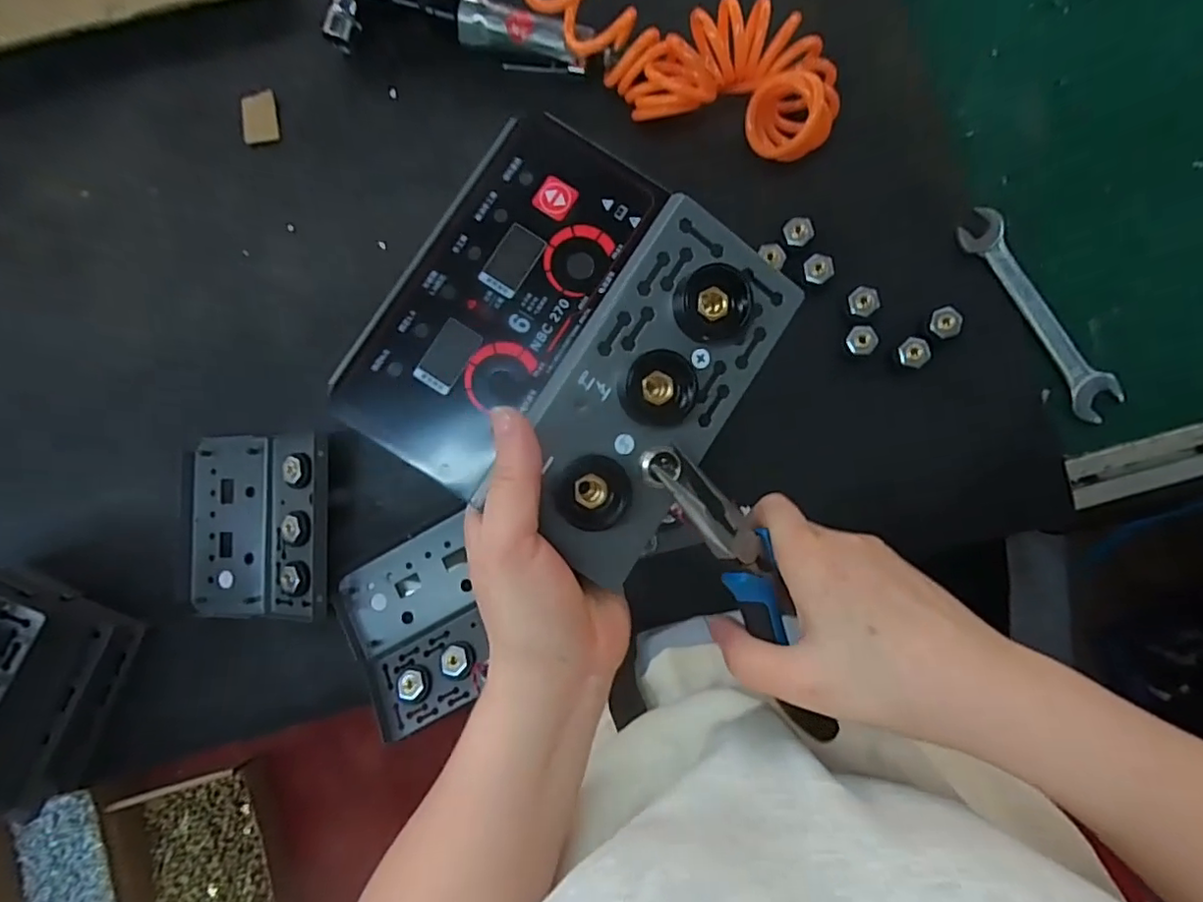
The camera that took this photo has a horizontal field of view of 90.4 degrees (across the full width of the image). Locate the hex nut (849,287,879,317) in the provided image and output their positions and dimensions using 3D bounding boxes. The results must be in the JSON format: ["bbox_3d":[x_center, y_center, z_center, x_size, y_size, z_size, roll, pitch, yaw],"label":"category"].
[{"bbox_3d":[0.213,-0.121,0.484,0.021,0.008,0.023,-9,86,4],"label":"hex nut"}]

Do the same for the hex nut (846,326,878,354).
[{"bbox_3d":[0.210,-0.090,0.481,0.021,0.007,0.022,20,88,5],"label":"hex nut"}]

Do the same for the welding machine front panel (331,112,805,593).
[{"bbox_3d":[-0.012,-0.046,0.252,0.144,0.026,0.149,33,91,4],"label":"welding machine front panel"}]

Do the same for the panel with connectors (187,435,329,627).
[{"bbox_3d":[-0.301,0.066,0.524,0.142,0.044,0.160,-3,86,4],"label":"panel with connectors"}]

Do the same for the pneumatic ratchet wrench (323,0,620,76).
[{"bbox_3d":[-0.121,-0.380,0.535,0.258,0.041,0.065,11,88,5],"label":"pneumatic ratchet wrench"}]

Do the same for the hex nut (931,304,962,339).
[{"bbox_3d":[0.275,-0.103,0.476,0.021,0.007,0.026,0,87,5],"label":"hex nut"}]

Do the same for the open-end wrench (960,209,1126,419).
[{"bbox_3d":[0.360,-0.112,0.492,0.038,0.014,0.191,-35,85,2],"label":"open-end wrench"}]

